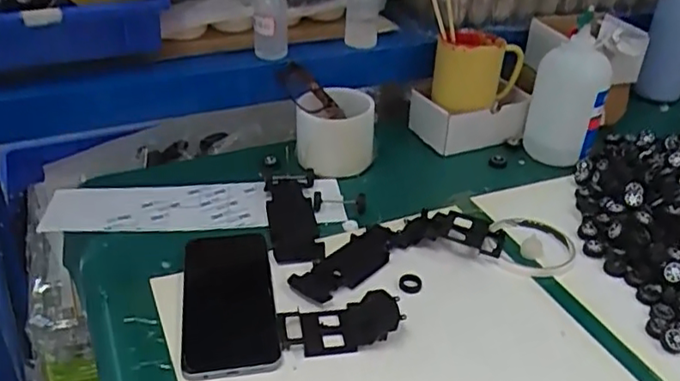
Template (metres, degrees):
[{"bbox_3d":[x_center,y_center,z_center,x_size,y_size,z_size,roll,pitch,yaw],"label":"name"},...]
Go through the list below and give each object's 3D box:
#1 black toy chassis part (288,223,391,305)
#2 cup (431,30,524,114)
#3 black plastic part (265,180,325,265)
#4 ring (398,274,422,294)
[{"bbox_3d":[0.010,0.067,0.572,0.051,0.006,0.113,27,42,35],"label":"black toy chassis part"},{"bbox_3d":[0.165,-0.145,0.756,0.097,0.077,0.102,0,33,0],"label":"cup"},{"bbox_3d":[-0.048,0.026,0.627,0.047,0.015,0.140,-6,34,-9],"label":"black plastic part"},{"bbox_3d":[0.062,0.083,0.549,0.020,0.009,0.021,0,33,0],"label":"ring"}]

